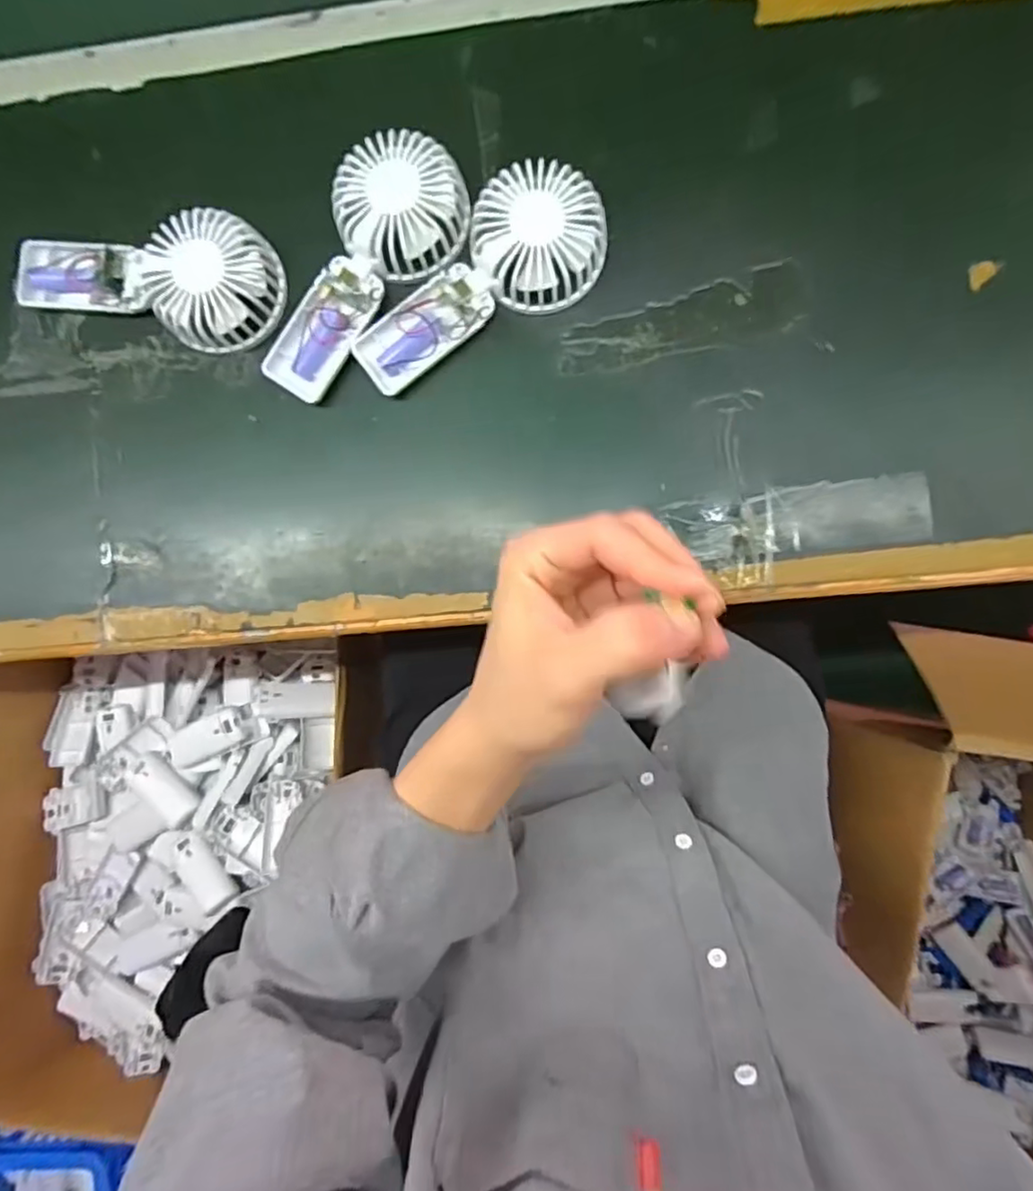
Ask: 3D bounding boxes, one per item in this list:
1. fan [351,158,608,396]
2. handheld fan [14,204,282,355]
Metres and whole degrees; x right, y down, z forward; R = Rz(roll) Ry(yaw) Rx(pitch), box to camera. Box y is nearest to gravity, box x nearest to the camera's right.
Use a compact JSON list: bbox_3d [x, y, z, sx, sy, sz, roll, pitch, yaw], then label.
[{"bbox_3d":[-0.028,-0.210,0.409,0.178,0.033,0.080,-26,88,4],"label":"fan"},{"bbox_3d":[-0.255,-0.214,0.425,0.184,0.034,0.083,3,90,4],"label":"handheld fan"}]

